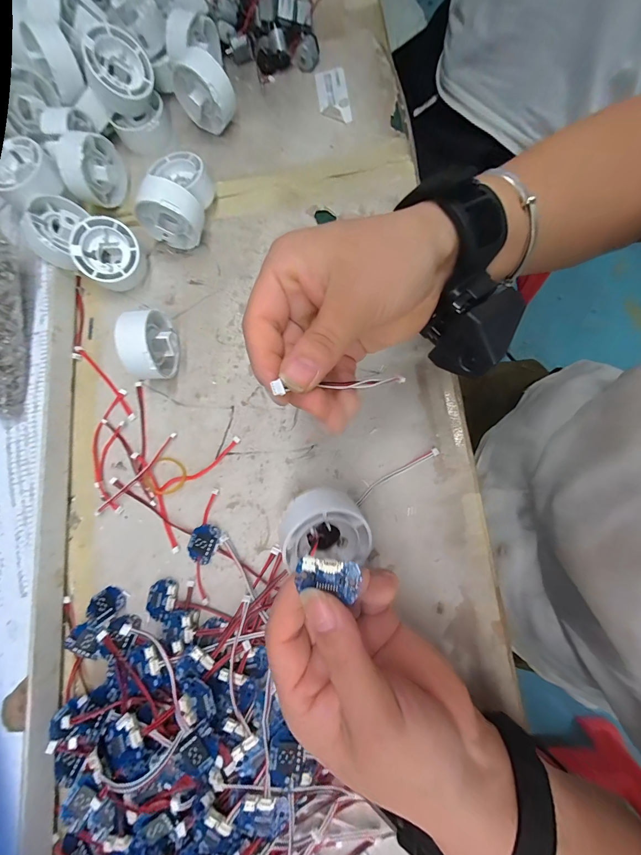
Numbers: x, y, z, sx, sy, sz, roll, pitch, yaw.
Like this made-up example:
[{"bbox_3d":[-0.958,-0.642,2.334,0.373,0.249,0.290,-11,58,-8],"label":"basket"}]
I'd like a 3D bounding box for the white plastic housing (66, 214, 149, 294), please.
[{"bbox_3d":[-0.189,-0.154,0.296,0.051,0.031,0.053,-1,93,-11],"label":"white plastic housing"}]

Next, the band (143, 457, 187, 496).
[{"bbox_3d":[-0.128,0.040,0.269,0.033,0.004,0.030,-1,79,5],"label":"band"}]

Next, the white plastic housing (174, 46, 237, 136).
[{"bbox_3d":[-0.111,-0.315,0.309,0.055,0.051,0.030,36,84,11],"label":"white plastic housing"}]

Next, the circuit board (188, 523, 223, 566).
[{"bbox_3d":[-0.091,0.090,0.255,0.022,0.007,0.028,22,82,9],"label":"circuit board"}]

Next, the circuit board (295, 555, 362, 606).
[{"bbox_3d":[0.004,0.067,0.146,0.029,0.004,0.017,19,96,-2],"label":"circuit board"}]

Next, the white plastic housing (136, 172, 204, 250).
[{"bbox_3d":[-0.131,-0.185,0.286,0.054,0.052,0.022,8,80,7],"label":"white plastic housing"}]

